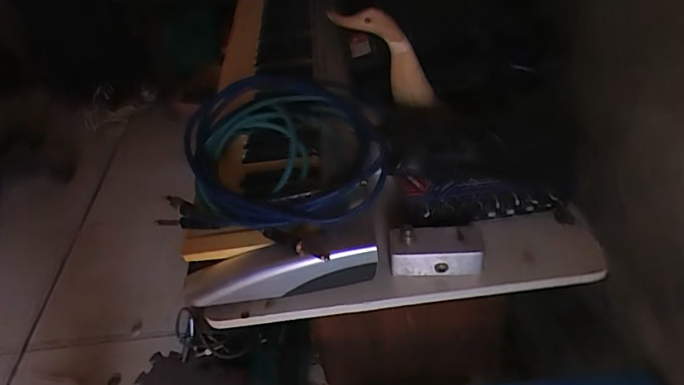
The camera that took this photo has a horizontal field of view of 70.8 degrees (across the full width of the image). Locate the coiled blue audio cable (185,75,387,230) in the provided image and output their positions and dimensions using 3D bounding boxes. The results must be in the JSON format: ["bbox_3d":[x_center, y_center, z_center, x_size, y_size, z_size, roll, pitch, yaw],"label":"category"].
[{"bbox_3d":[-0.060,-0.052,0.509,0.202,0.105,0.199,-5,43,5],"label":"coiled blue audio cable"}]

